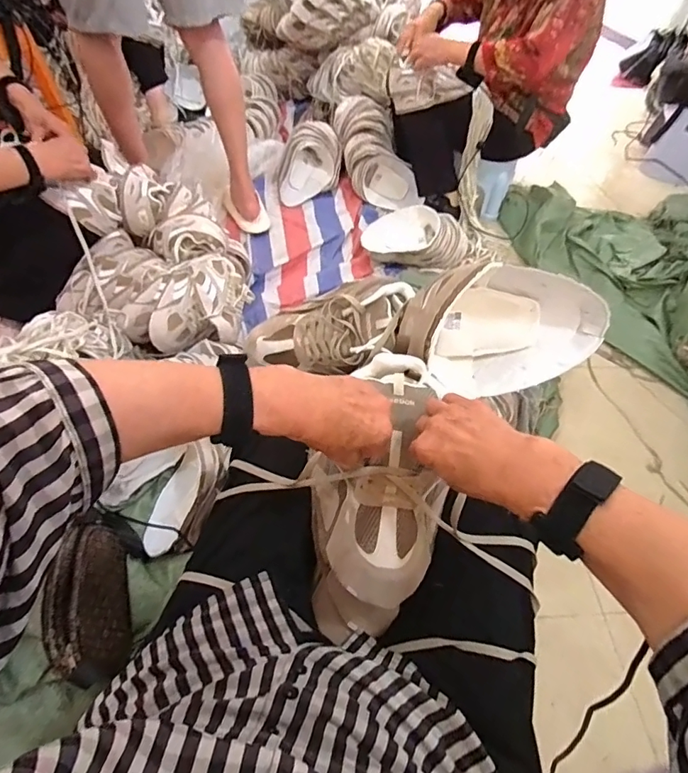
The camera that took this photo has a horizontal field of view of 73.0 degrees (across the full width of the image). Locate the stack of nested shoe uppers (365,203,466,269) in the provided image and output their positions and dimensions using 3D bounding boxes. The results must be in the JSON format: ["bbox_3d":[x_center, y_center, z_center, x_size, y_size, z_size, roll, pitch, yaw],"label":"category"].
[{"bbox_3d":[0.222,-0.454,1.424,0.301,0.114,0.158,23,53,13],"label":"stack of nested shoe uppers"}]

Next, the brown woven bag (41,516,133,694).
[{"bbox_3d":[-0.408,0.346,0.746,0.110,0.110,0.233,-11,54,-13],"label":"brown woven bag"}]

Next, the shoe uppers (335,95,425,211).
[{"bbox_3d":[0.100,-0.821,1.653,0.173,0.127,0.443,-27,90,-24],"label":"shoe uppers"}]

